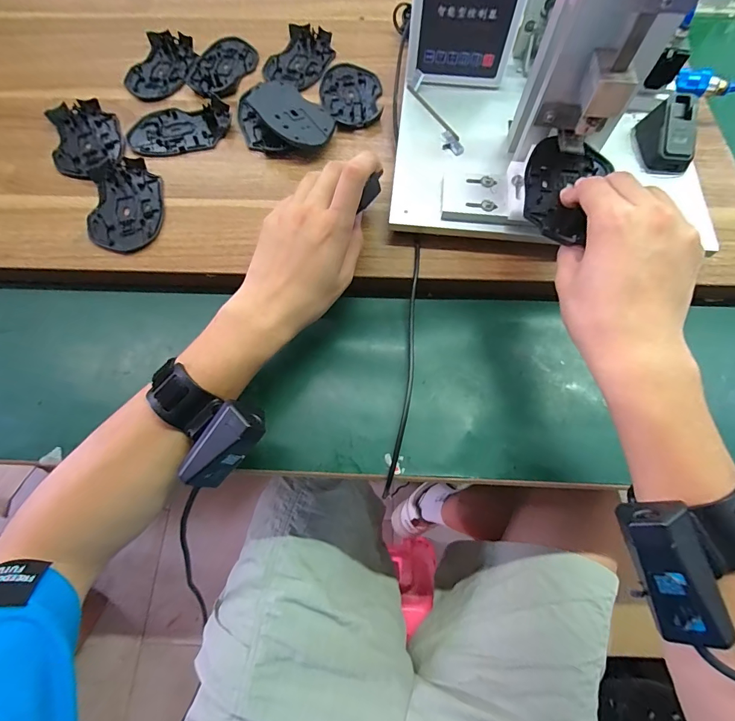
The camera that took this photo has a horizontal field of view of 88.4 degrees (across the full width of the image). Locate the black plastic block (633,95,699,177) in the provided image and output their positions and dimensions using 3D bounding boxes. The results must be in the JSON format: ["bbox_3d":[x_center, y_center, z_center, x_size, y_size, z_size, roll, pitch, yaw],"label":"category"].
[{"bbox_3d":[0.297,-0.223,0.370,0.040,0.037,0.061,0,69,0],"label":"black plastic block"}]

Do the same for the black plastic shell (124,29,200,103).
[{"bbox_3d":[-0.259,-0.373,0.477,0.071,0.014,0.113,14,70,4],"label":"black plastic shell"}]

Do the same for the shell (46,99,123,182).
[{"bbox_3d":[-0.318,-0.248,0.428,0.073,0.013,0.122,-22,71,-9],"label":"shell"}]

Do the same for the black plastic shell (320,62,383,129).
[{"bbox_3d":[-0.020,-0.327,0.459,0.071,0.010,0.118,-6,70,-3],"label":"black plastic shell"}]

